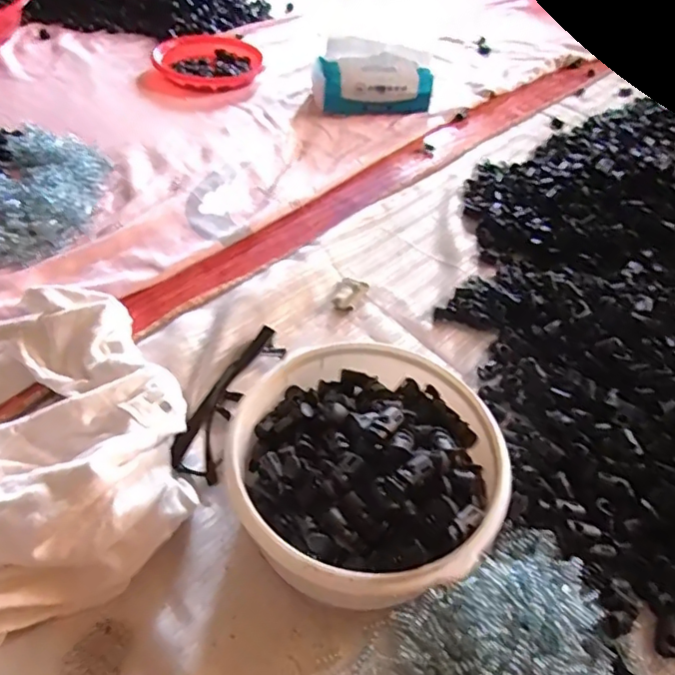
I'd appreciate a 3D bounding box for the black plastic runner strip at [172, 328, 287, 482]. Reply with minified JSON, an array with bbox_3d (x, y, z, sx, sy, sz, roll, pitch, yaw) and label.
[{"bbox_3d":[-0.078,0.047,0.422,0.028,0.029,0.130,18,47,10],"label":"black plastic runner strip"}]

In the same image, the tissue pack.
[{"bbox_3d":[0.049,-0.352,0.791,0.165,0.076,0.072,5,46,-3],"label":"tissue pack"}]

